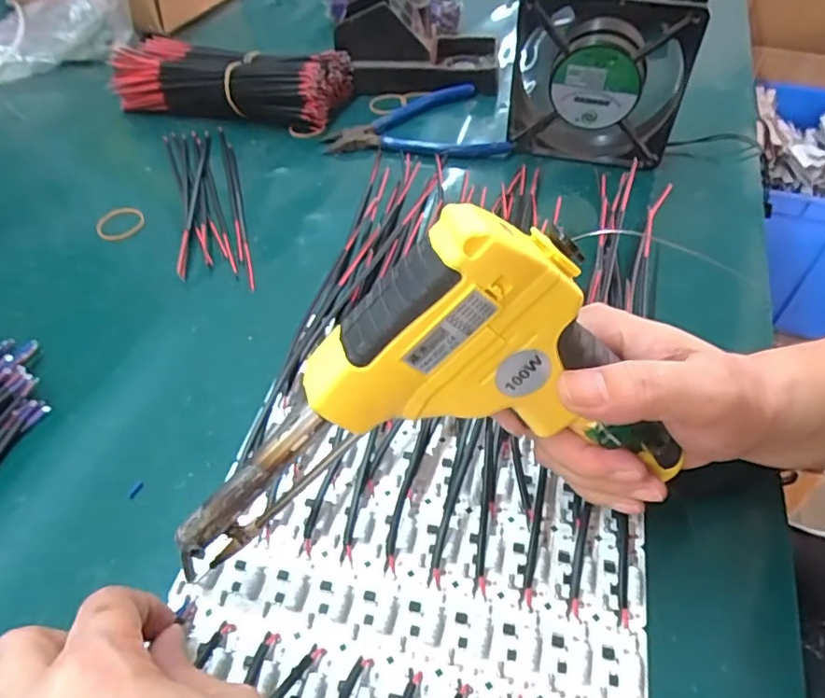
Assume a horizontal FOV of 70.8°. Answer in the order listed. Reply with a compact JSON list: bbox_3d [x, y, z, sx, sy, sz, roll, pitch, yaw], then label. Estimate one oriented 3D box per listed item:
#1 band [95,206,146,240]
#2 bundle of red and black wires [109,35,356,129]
[{"bbox_3d":[-0.212,-0.091,0.421,0.033,0.005,0.035,-2,49,2],"label":"band"},{"bbox_3d":[-0.161,-0.241,0.517,0.200,0.045,0.081,11,50,13],"label":"bundle of red and black wires"}]

